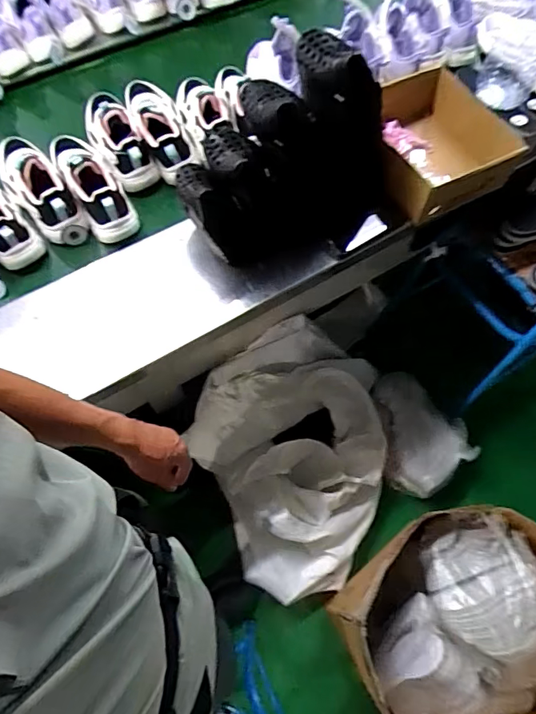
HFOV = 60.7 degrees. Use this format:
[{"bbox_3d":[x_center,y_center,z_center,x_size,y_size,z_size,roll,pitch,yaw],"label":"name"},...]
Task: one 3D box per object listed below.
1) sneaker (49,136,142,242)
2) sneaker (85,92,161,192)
[{"bbox_3d":[-0.350,-0.353,0.888,0.086,0.102,0.270,-29,69,-12],"label":"sneaker"},{"bbox_3d":[-0.320,-0.456,0.944,0.080,0.120,0.232,-29,69,-12],"label":"sneaker"}]

